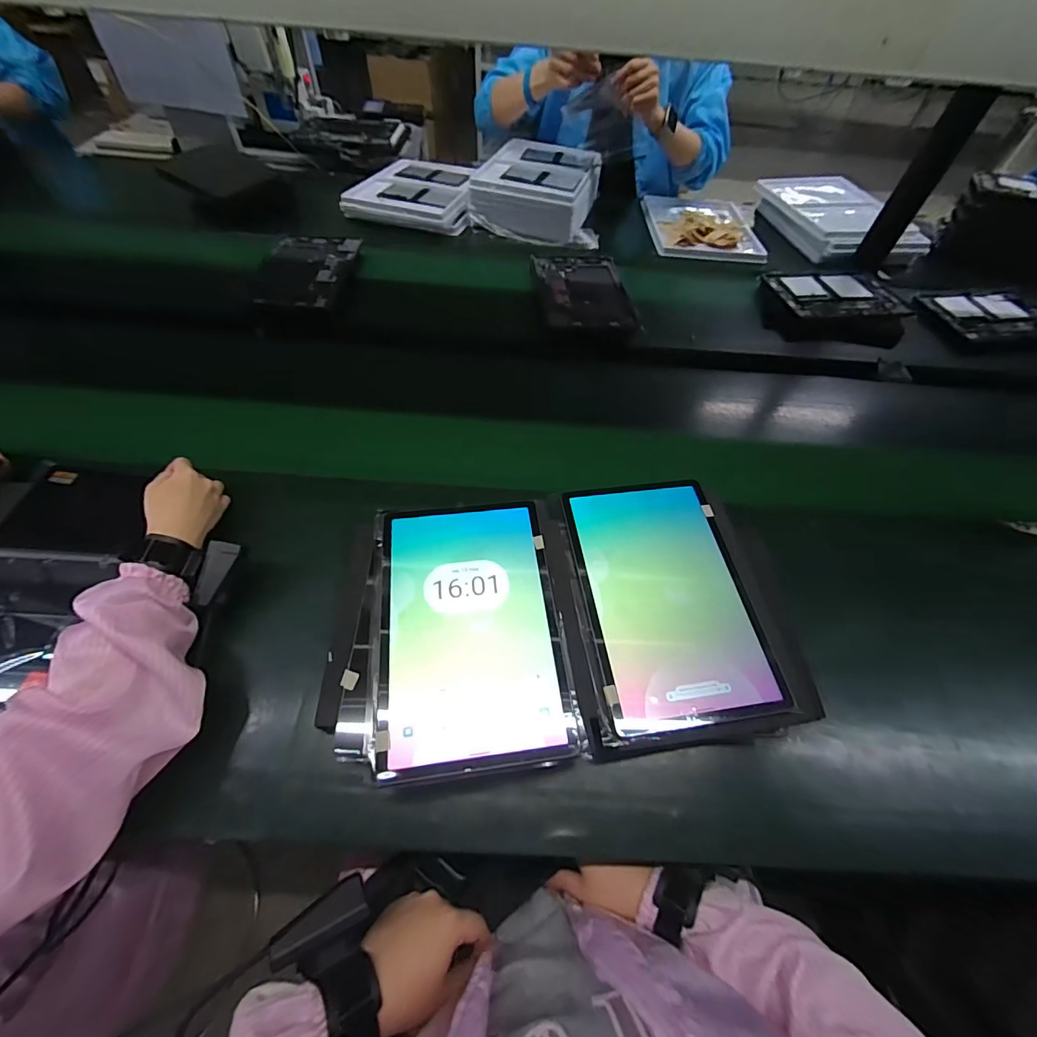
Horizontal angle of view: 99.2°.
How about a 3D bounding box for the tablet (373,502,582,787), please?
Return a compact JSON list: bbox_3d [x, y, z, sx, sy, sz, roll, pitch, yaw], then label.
[{"bbox_3d":[-0.047,0.096,0.419,0.168,0.008,0.251,-5,57,-7],"label":"tablet"}]

